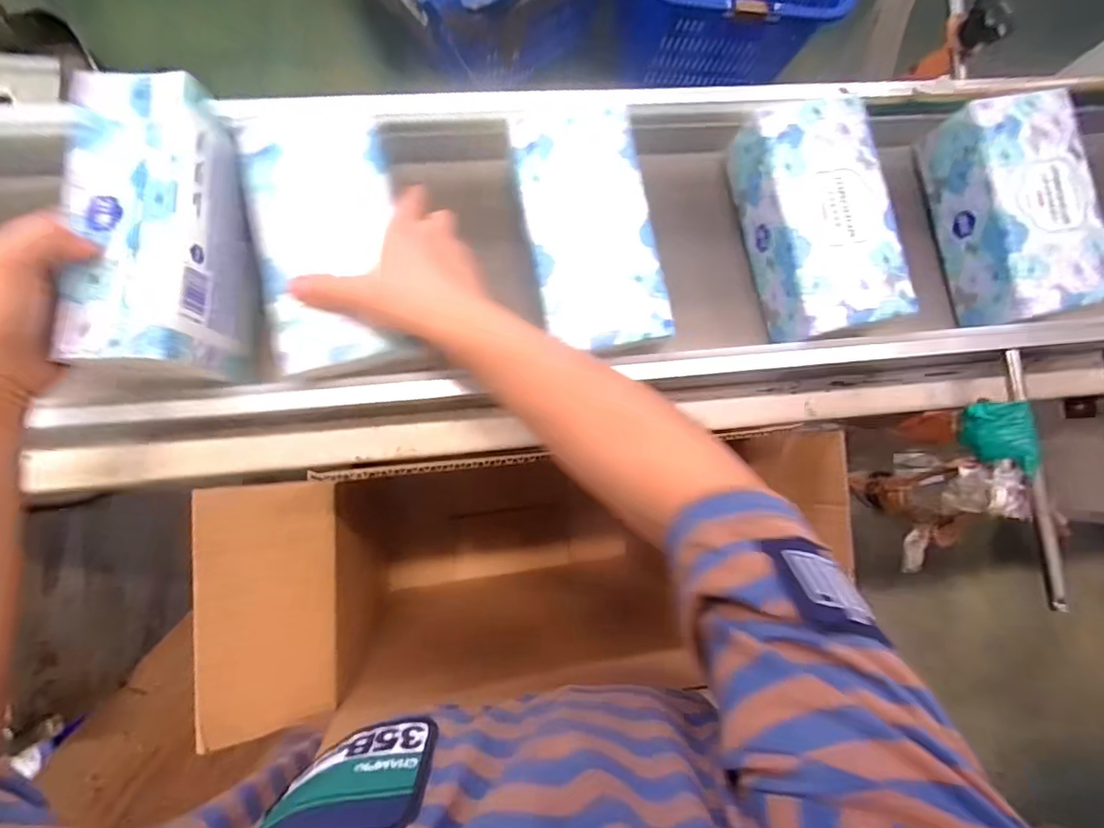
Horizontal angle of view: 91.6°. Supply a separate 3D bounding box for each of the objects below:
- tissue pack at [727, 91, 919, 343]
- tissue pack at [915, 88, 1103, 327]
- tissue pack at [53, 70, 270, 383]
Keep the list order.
[{"bbox_3d":[0.206,-0.146,0.417,0.083,0.062,0.169,-13,85,-7],"label":"tissue pack"},{"bbox_3d":[0.368,-0.160,0.431,0.073,0.072,0.168,-9,84,-6],"label":"tissue pack"},{"bbox_3d":[-0.241,-0.111,0.347,0.078,0.081,0.168,-2,83,-6],"label":"tissue pack"}]

